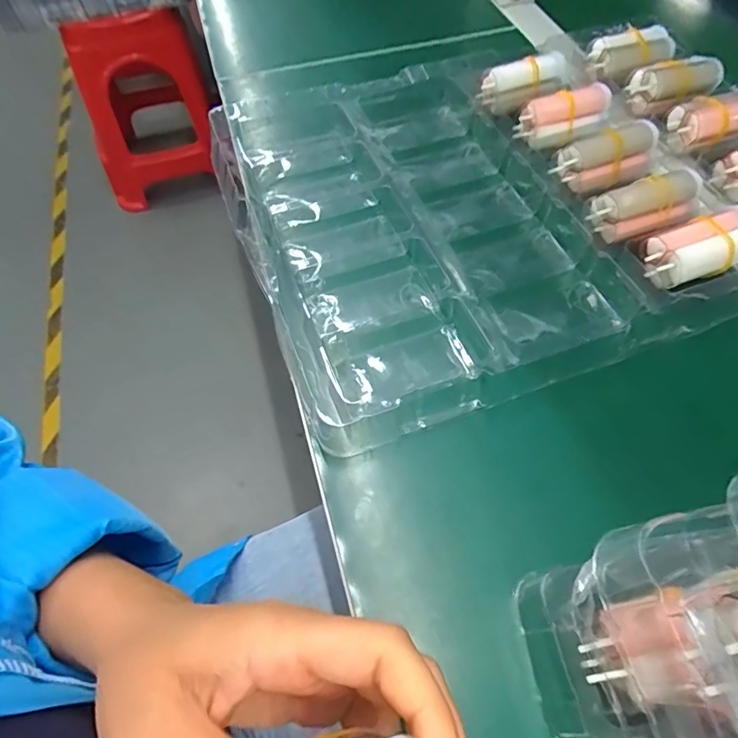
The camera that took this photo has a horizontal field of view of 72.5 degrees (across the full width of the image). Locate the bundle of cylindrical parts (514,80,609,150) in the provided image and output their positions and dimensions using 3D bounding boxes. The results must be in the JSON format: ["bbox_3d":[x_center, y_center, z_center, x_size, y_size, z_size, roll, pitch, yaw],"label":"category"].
[{"bbox_3d":[0.147,-0.190,0.374,0.070,0.023,0.030,-12,59,-6],"label":"bundle of cylindrical parts"}]

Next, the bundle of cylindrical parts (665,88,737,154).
[{"bbox_3d":[0.255,-0.181,0.366,0.065,0.028,0.028,-8,58,-4],"label":"bundle of cylindrical parts"}]

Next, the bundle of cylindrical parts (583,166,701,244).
[{"bbox_3d":[0.180,-0.105,0.325,0.065,0.025,0.032,-17,59,-9],"label":"bundle of cylindrical parts"}]

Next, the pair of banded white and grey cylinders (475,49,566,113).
[{"bbox_3d":[0.122,-0.227,0.396,0.070,0.027,0.026,-19,59,6],"label":"pair of banded white and grey cylinders"}]

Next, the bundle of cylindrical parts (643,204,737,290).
[{"bbox_3d":[0.204,-0.074,0.302,0.066,0.017,0.035,-16,59,-9],"label":"bundle of cylindrical parts"}]

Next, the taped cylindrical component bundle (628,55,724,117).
[{"bbox_3d":[0.241,-0.222,0.395,0.064,0.027,0.033,-15,59,-8],"label":"taped cylindrical component bundle"}]

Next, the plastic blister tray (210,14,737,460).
[{"bbox_3d":[0.106,-0.136,0.354,0.389,0.037,0.295,-19,59,-10],"label":"plastic blister tray"}]

